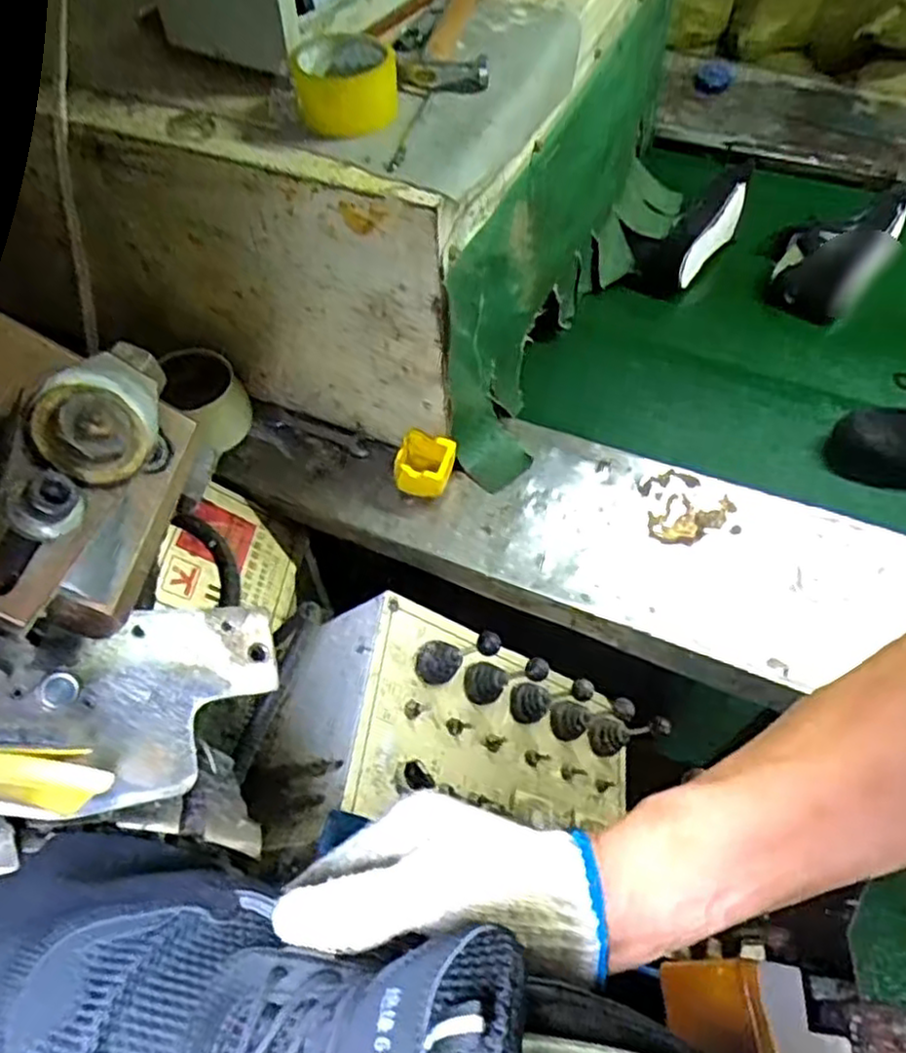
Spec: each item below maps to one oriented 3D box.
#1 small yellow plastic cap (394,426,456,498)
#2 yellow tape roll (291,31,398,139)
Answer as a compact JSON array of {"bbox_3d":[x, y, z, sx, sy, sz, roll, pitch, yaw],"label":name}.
[{"bbox_3d":[-0.034,-0.069,0.858,0.064,0.057,0.066,12,57,9],"label":"small yellow plastic cap"},{"bbox_3d":[-0.103,-0.435,0.697,0.098,0.062,0.094,-3,55,-1],"label":"yellow tape roll"}]

